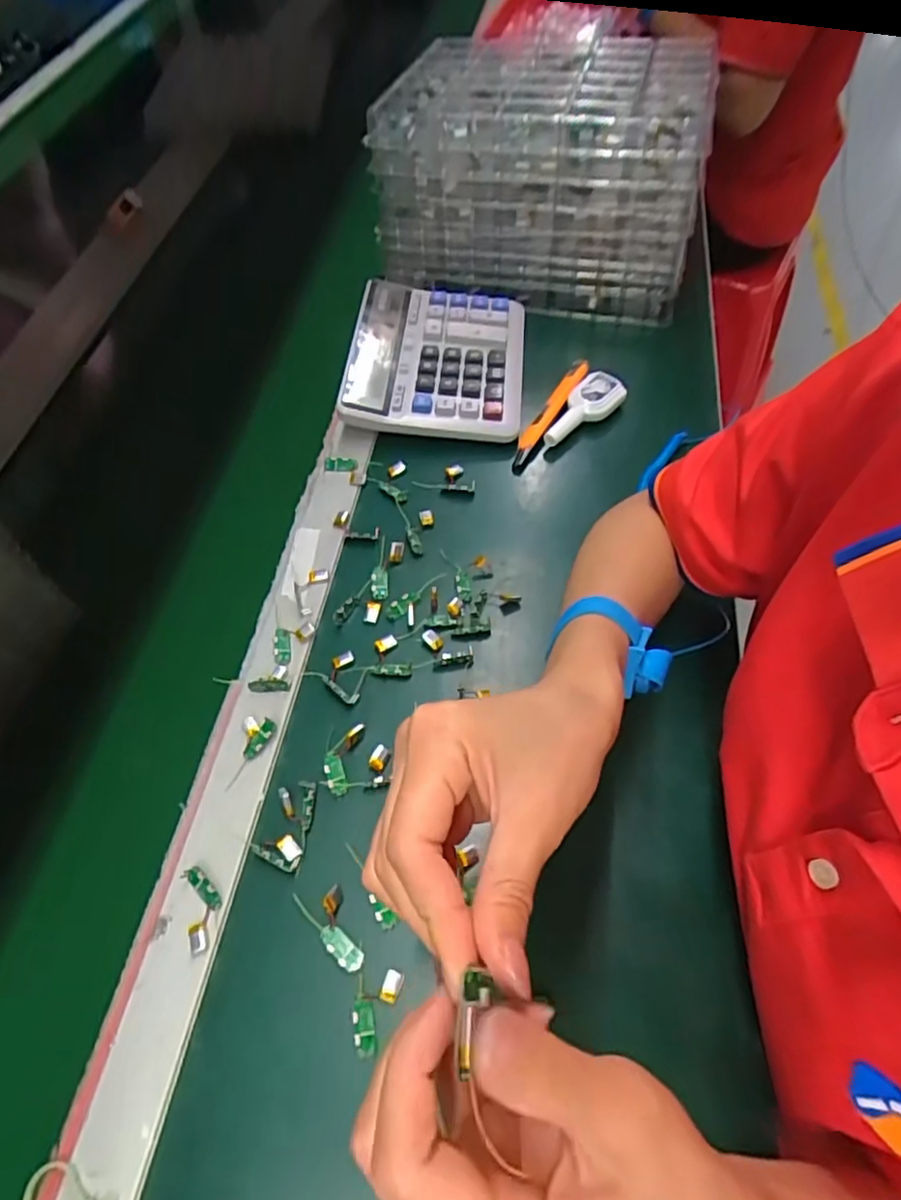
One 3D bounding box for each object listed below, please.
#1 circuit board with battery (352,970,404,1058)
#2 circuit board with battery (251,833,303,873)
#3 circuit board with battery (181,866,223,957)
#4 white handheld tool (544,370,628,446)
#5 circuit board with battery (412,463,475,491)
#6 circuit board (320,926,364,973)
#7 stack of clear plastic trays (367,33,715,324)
[{"bbox_3d":[-0.040,0.221,0.353,0.023,0.005,0.040,3,57,6],"label":"circuit board with battery"},{"bbox_3d":[-0.104,0.151,0.399,0.030,0.004,0.018,20,60,16],"label":"circuit board with battery"},{"bbox_3d":[-0.146,0.181,0.387,0.021,0.004,0.048,-17,57,-8],"label":"circuit board with battery"},{"bbox_3d":[0.114,-0.168,0.581,0.088,0.021,0.036,-42,64,-9],"label":"white handheld tool"},{"bbox_3d":[-0.003,-0.106,0.556,0.052,0.004,0.028,8,57,7],"label":"circuit board with battery"},{"bbox_3d":[-0.062,0.196,0.370,0.029,0.004,0.013,34,65,23],"label":"circuit board"},{"bbox_3d":[0.094,-0.430,0.669,0.303,0.163,0.201,12,58,11],"label":"stack of clear plastic trays"}]

